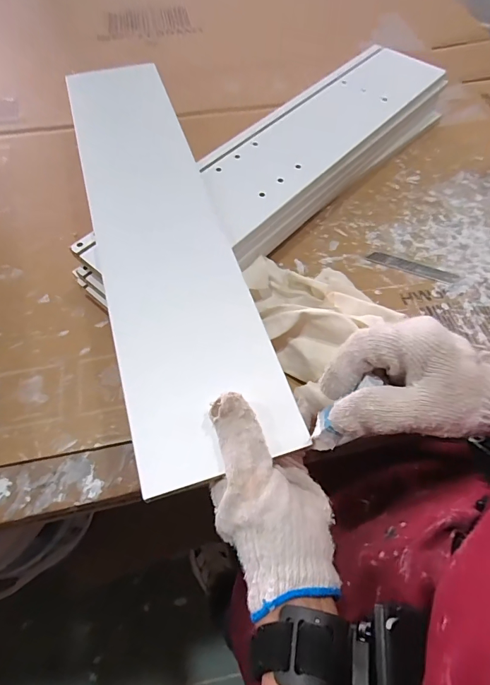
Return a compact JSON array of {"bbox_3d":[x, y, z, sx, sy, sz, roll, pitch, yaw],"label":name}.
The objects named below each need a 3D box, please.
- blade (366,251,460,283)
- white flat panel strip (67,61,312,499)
[{"bbox_3d":[0.192,-0.087,0.467,0.101,0.004,0.019,19,61,10],"label":"blade"},{"bbox_3d":[-0.089,-0.131,0.406,0.122,0.011,0.529,-15,61,-9],"label":"white flat panel strip"}]

